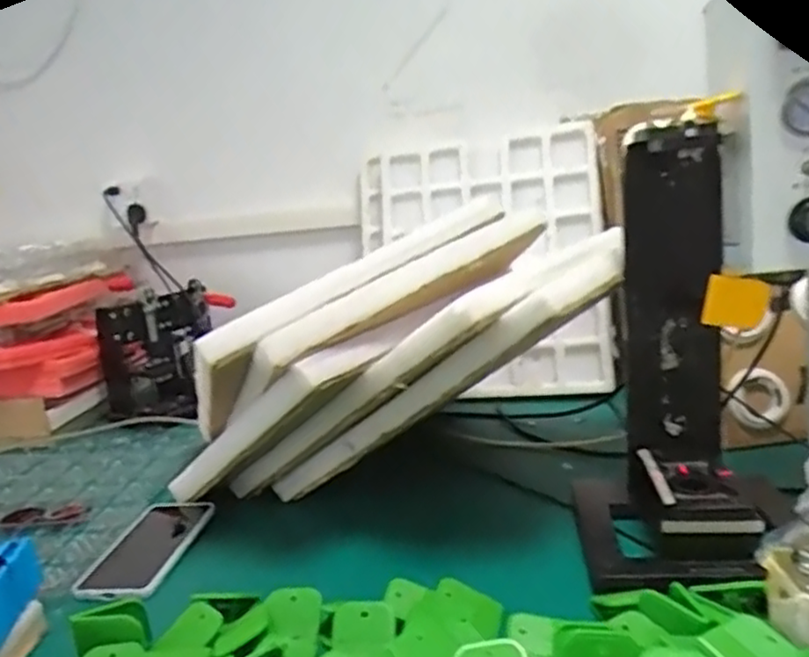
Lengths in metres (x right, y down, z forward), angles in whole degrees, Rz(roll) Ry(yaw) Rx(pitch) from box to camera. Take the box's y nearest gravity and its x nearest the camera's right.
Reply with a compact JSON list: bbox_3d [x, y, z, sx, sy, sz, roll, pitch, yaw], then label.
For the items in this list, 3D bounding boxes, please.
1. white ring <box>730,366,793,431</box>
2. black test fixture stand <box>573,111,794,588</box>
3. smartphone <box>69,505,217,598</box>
[{"bbox_3d":[0.430,0.085,0.845,0.075,0.077,0.018,30,-18,3],"label":"white ring"},{"bbox_3d":[0.223,0.028,0.619,0.147,0.352,0.163,-4,13,10],"label":"black test fixture stand"},{"bbox_3d":[-0.269,0.225,0.740,0.092,0.015,0.179,-4,13,13],"label":"smartphone"}]

